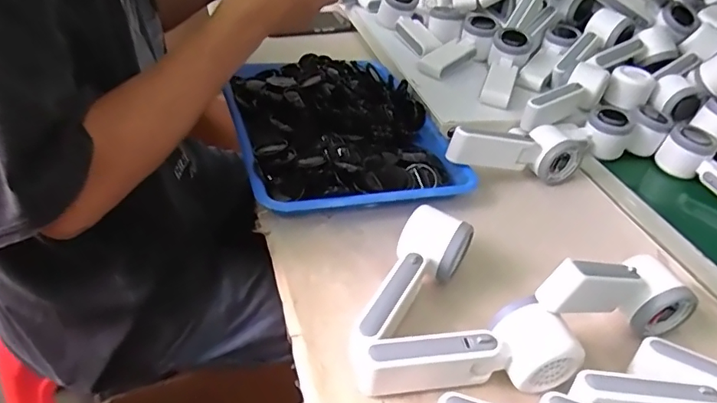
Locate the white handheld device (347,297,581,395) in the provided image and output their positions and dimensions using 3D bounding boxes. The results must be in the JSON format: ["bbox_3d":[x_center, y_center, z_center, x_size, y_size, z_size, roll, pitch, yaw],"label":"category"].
[{"bbox_3d":[0.077,0.116,0.387,0.167,0.057,0.050,-3,39,-15],"label":"white handheld device"}]

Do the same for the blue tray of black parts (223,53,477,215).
[{"bbox_3d":[-0.025,-0.096,0.640,0.251,0.047,0.299,-4,39,-19],"label":"blue tray of black parts"}]

